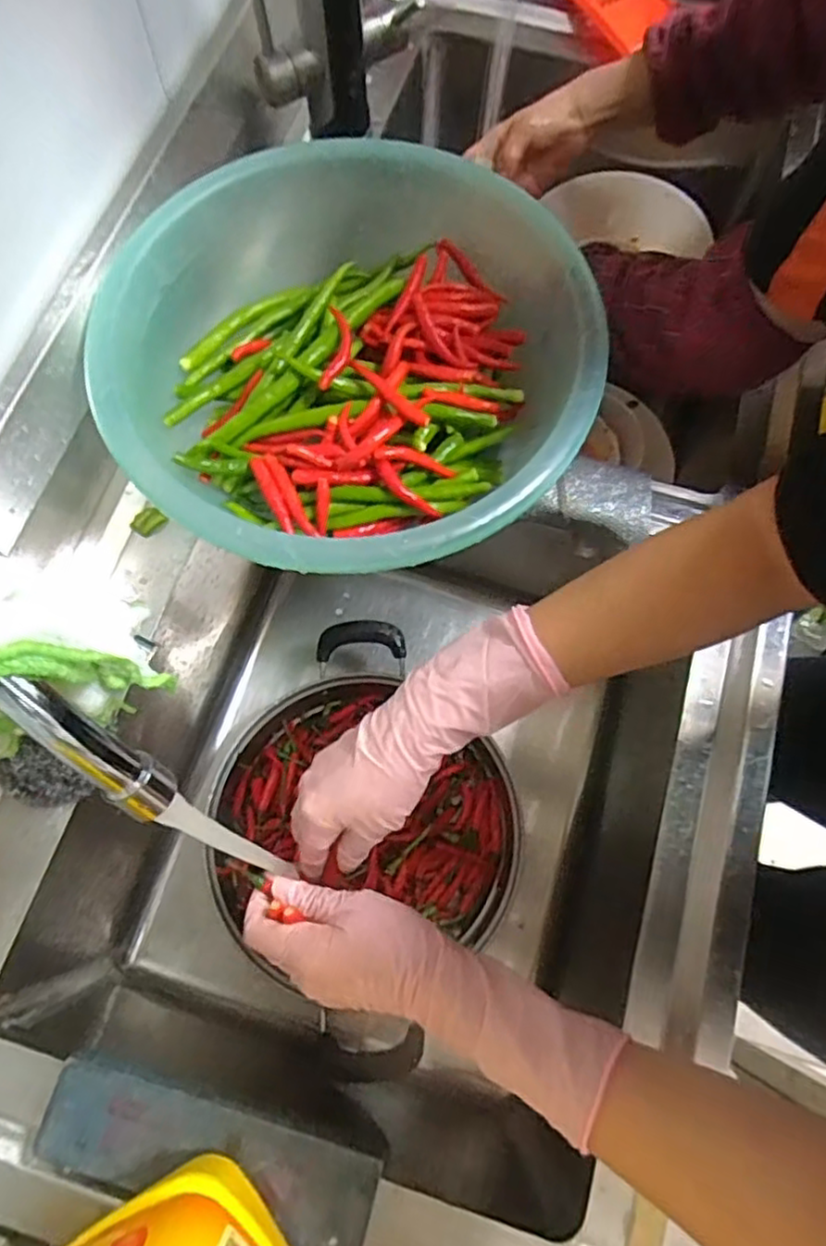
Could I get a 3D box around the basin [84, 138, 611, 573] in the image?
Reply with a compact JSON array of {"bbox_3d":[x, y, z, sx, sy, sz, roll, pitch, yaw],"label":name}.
[{"bbox_3d":[-0.044,-0.190,0.532,0.334,0.109,0.350,0,72,-1],"label":"basin"}]

